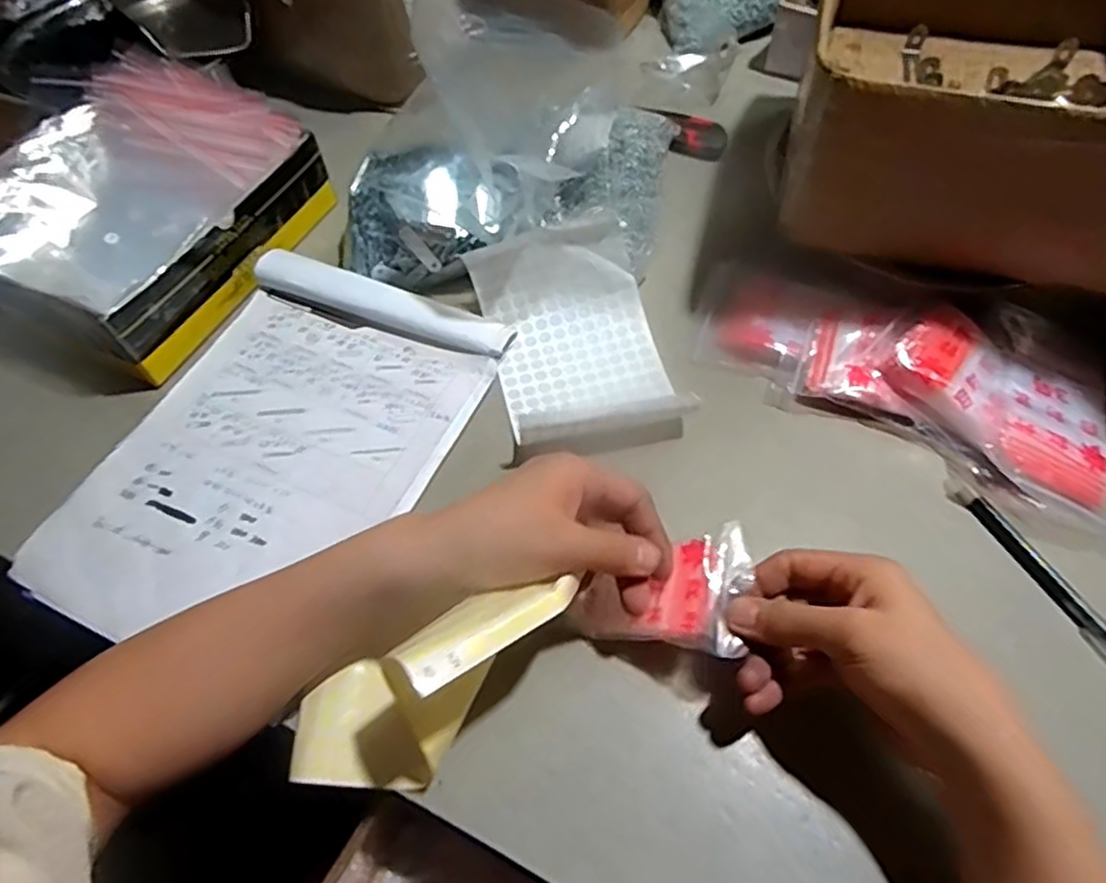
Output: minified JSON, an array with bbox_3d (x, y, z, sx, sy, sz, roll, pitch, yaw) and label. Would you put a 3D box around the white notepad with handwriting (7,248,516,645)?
[{"bbox_3d":[-0.196,0.001,0.478,0.215,0.028,0.297,20,60,16],"label":"white notepad with handwriting"}]

